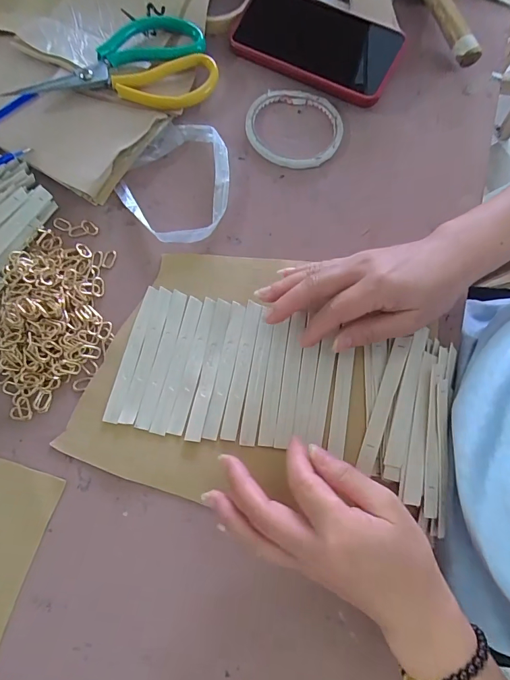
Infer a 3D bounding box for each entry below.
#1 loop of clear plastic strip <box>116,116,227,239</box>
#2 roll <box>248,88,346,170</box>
[{"bbox_3d":[-0.066,-0.146,0.353,0.100,0.014,0.115,32,78,6],"label":"loop of clear plastic strip"},{"bbox_3d":[0.038,-0.209,0.377,0.092,0.009,0.087,0,76,-2],"label":"roll"}]

